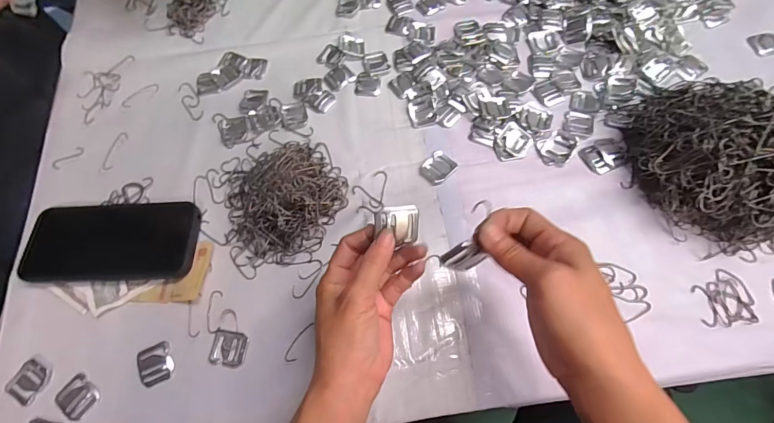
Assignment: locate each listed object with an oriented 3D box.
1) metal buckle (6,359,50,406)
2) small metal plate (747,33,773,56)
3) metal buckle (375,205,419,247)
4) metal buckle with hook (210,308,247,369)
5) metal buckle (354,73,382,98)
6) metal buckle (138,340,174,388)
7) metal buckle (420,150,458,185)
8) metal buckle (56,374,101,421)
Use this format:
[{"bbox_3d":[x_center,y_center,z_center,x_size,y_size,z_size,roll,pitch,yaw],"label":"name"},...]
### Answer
[{"bbox_3d":[-0.327,0.154,0.351,0.025,0.006,0.033,19,70,10],"label":"metal buckle"},{"bbox_3d":[0.463,-0.205,0.470,0.035,0.004,0.033,-12,67,-2],"label":"small metal plate"},{"bbox_3d":[0.009,0.011,0.295,0.033,0.006,0.030,-8,104,-15],"label":"metal buckle"},{"bbox_3d":[-0.145,0.118,0.359,0.033,0.004,0.049,3,68,4],"label":"metal buckle with hook"},{"bbox_3d":[-0.022,-0.154,0.470,0.031,0.004,0.032,6,68,5],"label":"metal buckle"},{"bbox_3d":[-0.212,0.140,0.353,0.029,0.004,0.035,-23,68,-7],"label":"metal buckle"},{"bbox_3d":[0.054,-0.048,0.417,0.031,0.006,0.036,42,75,17],"label":"metal buckle"},{"bbox_3d":[-0.276,0.165,0.343,0.032,0.005,0.028,32,72,15],"label":"metal buckle"}]

